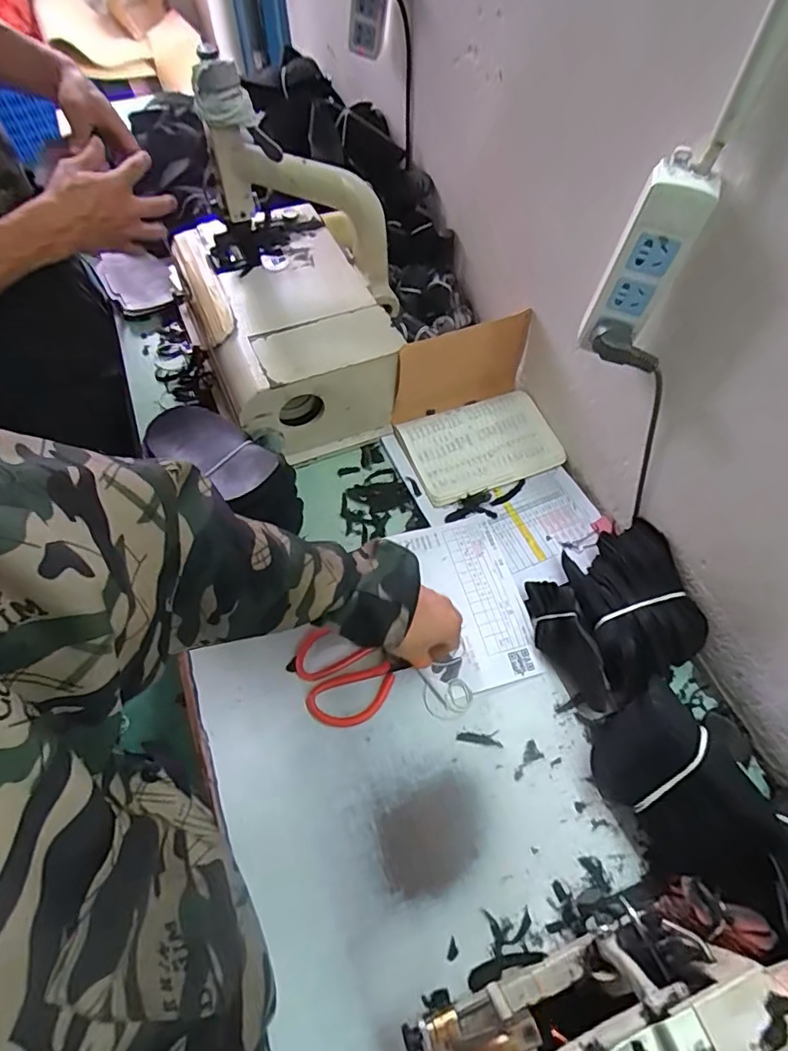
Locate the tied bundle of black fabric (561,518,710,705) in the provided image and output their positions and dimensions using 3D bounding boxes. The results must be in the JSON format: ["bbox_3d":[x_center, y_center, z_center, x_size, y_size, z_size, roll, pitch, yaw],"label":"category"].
[{"bbox_3d":[0.261,0.093,0.602,0.123,0.073,0.174,-14,61,-9],"label":"tied bundle of black fabric"}]

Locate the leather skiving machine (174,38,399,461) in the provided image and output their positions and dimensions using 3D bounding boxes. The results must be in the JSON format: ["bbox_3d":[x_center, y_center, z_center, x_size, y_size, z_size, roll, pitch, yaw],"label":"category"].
[{"bbox_3d":[-0.123,-0.308,0.673,0.255,0.304,0.308,-23,65,-15],"label":"leather skiving machine"}]

